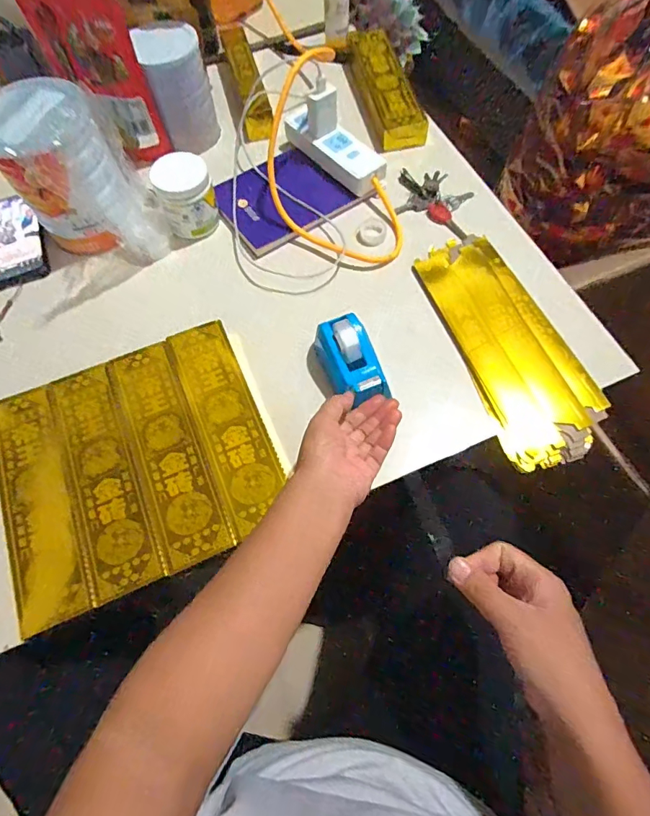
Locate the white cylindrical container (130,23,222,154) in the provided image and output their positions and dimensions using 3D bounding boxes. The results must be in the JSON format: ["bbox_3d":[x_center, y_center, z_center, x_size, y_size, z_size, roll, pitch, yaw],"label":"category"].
[{"bbox_3d":[-0.204,-0.456,0.647,0.080,0.138,0.083,-1,66,3],"label":"white cylindrical container"}]

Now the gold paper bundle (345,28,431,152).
[{"bbox_3d":[0.093,-0.505,0.705,0.082,0.035,0.238,-15,66,-3],"label":"gold paper bundle"}]

